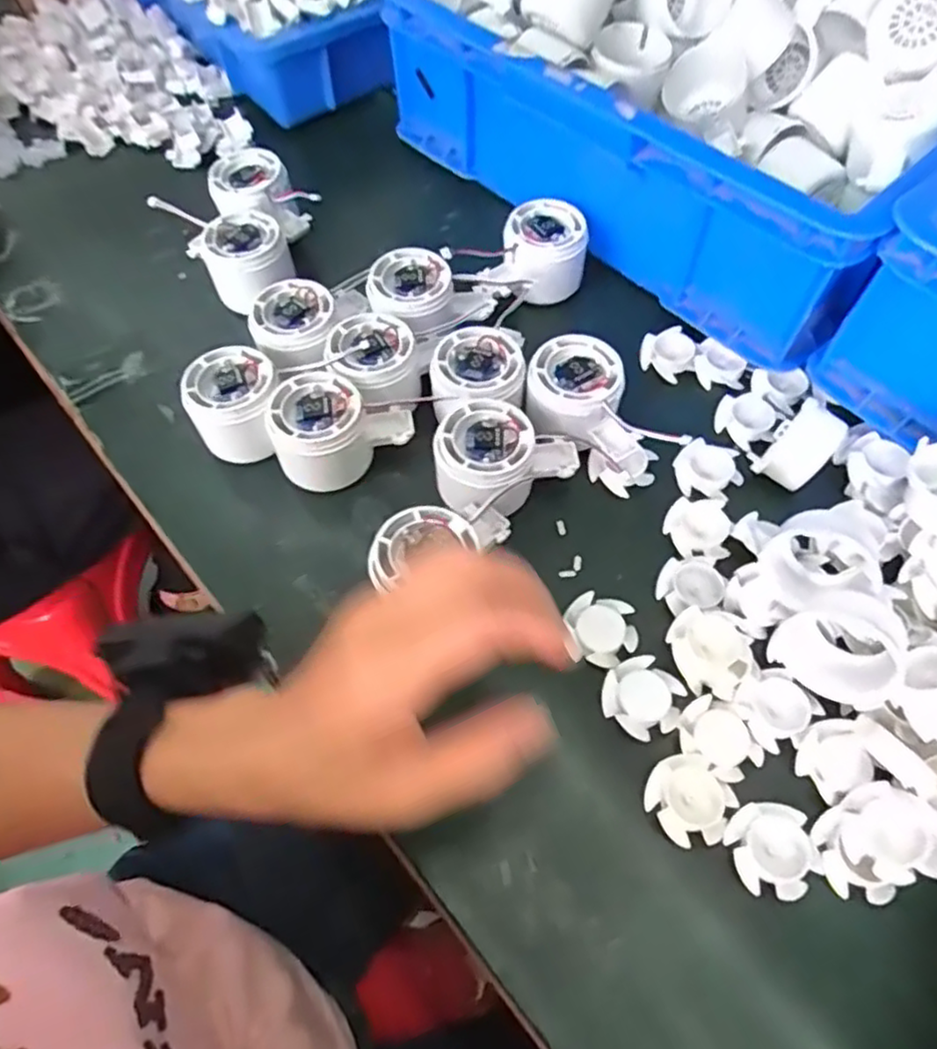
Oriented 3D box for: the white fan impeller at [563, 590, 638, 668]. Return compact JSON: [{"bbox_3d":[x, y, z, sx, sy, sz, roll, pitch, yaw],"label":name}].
[{"bbox_3d":[0.074,0.058,0.373,0.037,0.010,0.041,-9,61,-3],"label":"white fan impeller"}]

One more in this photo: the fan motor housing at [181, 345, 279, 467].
[{"bbox_3d":[-0.145,-0.075,0.424,0.057,0.043,0.058,-16,62,-7],"label":"fan motor housing"}]

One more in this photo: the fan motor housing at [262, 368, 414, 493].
[{"bbox_3d":[-0.082,-0.061,0.417,0.081,0.043,0.061,-31,64,-14],"label":"fan motor housing"}]

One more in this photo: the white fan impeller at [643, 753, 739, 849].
[{"bbox_3d":[0.107,0.133,0.327,0.037,0.009,0.040,-1,61,1],"label":"white fan impeller"}]

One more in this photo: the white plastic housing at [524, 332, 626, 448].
[{"bbox_3d":[0.066,-0.084,0.424,0.056,0.031,0.066,14,62,9],"label":"white plastic housing"}]

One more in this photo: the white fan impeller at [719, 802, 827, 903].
[{"bbox_3d":[0.143,0.153,0.317,0.037,0.011,0.040,-1,61,1],"label":"white fan impeller"}]

